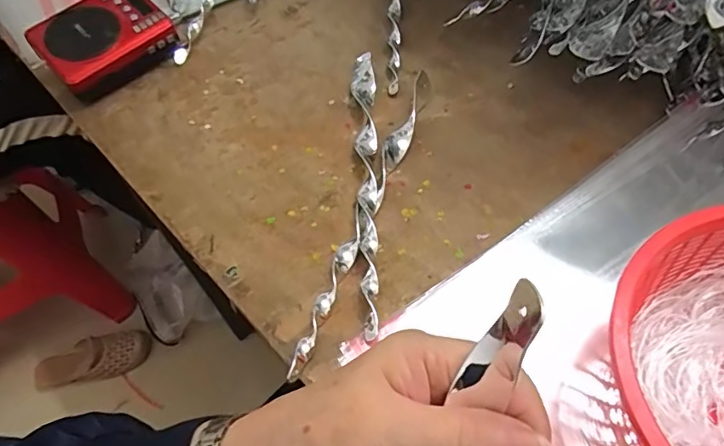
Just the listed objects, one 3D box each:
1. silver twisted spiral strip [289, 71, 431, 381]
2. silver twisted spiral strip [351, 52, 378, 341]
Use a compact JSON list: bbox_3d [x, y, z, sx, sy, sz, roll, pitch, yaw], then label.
[{"bbox_3d":[0.006,-0.018,0.406,0.019,0.015,0.289,16,57,16],"label":"silver twisted spiral strip"},{"bbox_3d":[0.005,-0.043,0.423,0.020,0.016,0.289,-4,53,3],"label":"silver twisted spiral strip"}]

